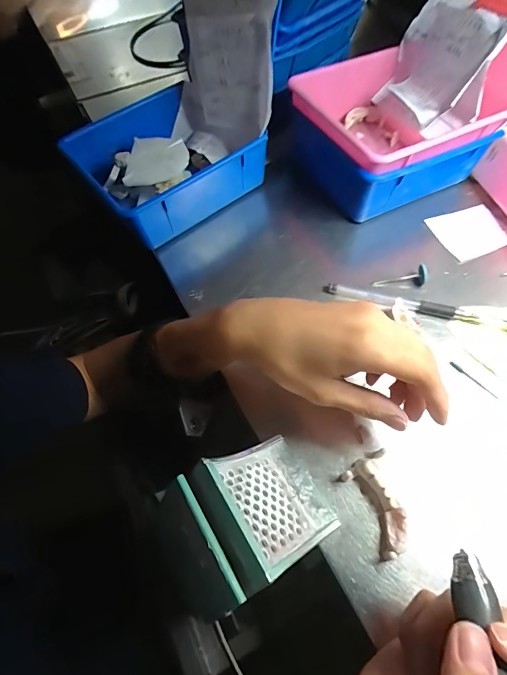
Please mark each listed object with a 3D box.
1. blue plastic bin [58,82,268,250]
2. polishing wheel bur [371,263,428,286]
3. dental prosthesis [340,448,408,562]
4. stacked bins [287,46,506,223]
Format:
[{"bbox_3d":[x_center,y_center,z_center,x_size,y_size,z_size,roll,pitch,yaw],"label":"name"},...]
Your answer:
[{"bbox_3d":[-0.098,-0.191,0.415,0.165,0.061,0.158,-38,67,-17],"label":"blue plastic bin"},{"bbox_3d":[0.136,-0.054,0.357,0.049,0.014,0.012,-12,61,13],"label":"polishing wheel bur"},{"bbox_3d":[0.084,0.114,0.263,0.032,0.017,0.068,-9,62,-4],"label":"dental prosthesis"},{"bbox_3d":[0.142,-0.221,0.409,0.163,0.079,0.149,-26,62,-12],"label":"stacked bins"}]

